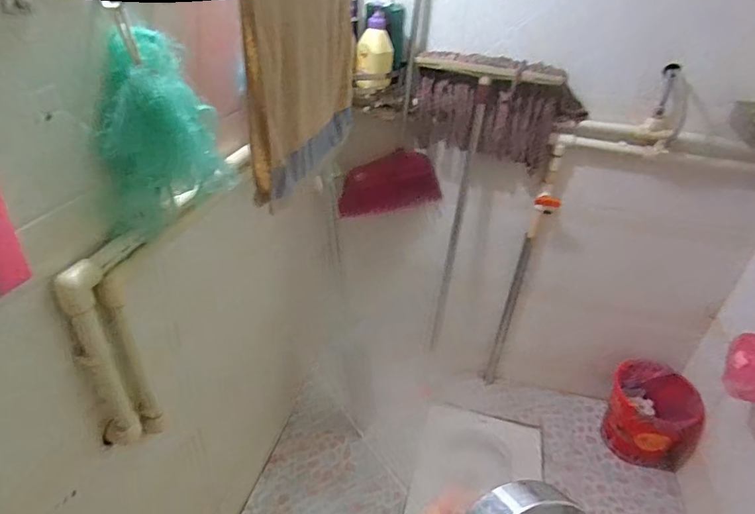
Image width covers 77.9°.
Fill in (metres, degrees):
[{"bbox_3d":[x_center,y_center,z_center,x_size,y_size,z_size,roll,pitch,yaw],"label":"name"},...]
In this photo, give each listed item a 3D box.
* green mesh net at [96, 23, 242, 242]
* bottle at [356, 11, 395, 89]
[{"bbox_3d":[-0.278,-0.149,0.605,0.152,0.236,0.083,-7,35,-17],"label":"green mesh net"},{"bbox_3d":[-0.006,-0.501,1.155,0.086,0.162,0.057,6,34,2],"label":"bottle"}]

